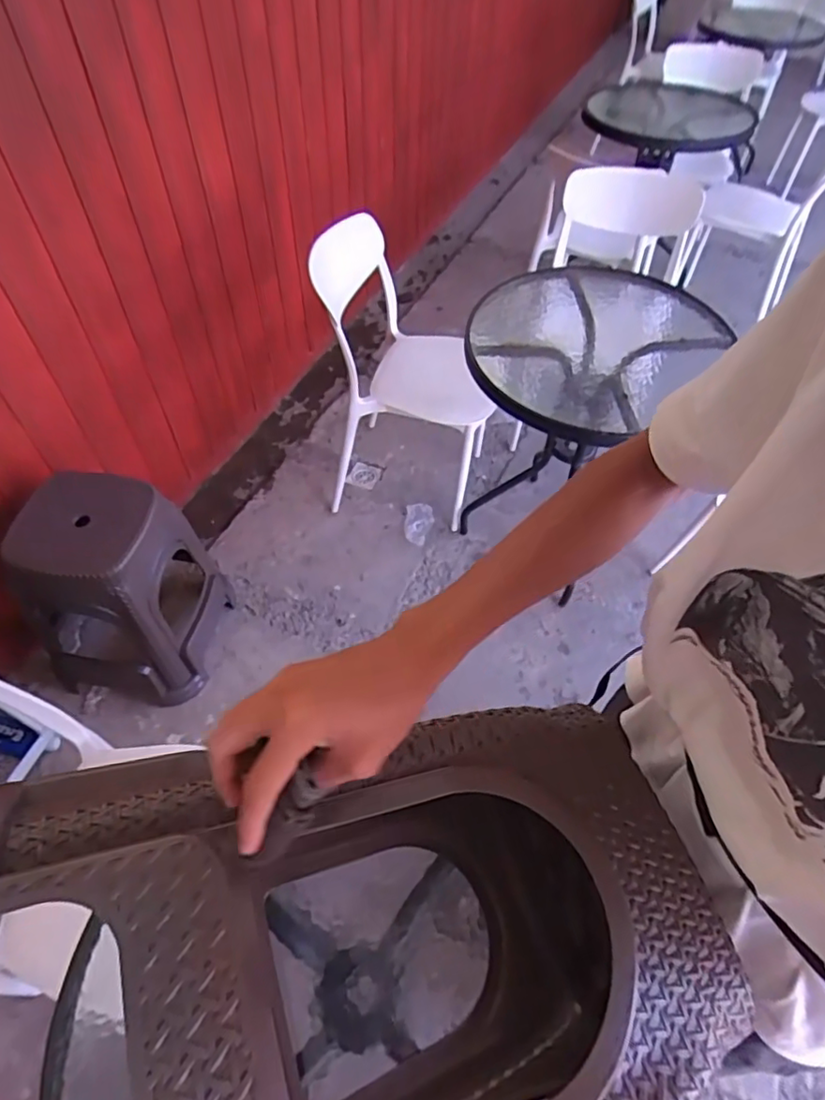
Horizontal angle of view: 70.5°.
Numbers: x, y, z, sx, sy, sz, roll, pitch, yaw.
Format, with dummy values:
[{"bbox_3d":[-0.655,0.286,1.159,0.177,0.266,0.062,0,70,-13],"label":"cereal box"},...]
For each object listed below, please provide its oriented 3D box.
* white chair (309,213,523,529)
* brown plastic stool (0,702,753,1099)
[{"bbox_3d":[0.045,-0.478,1.674,0.536,0.780,0.477,10,54,5],"label":"white chair"},{"bbox_3d":[-0.011,0.318,0.462,0.434,0.389,0.332,-16,56,-13],"label":"brown plastic stool"}]

